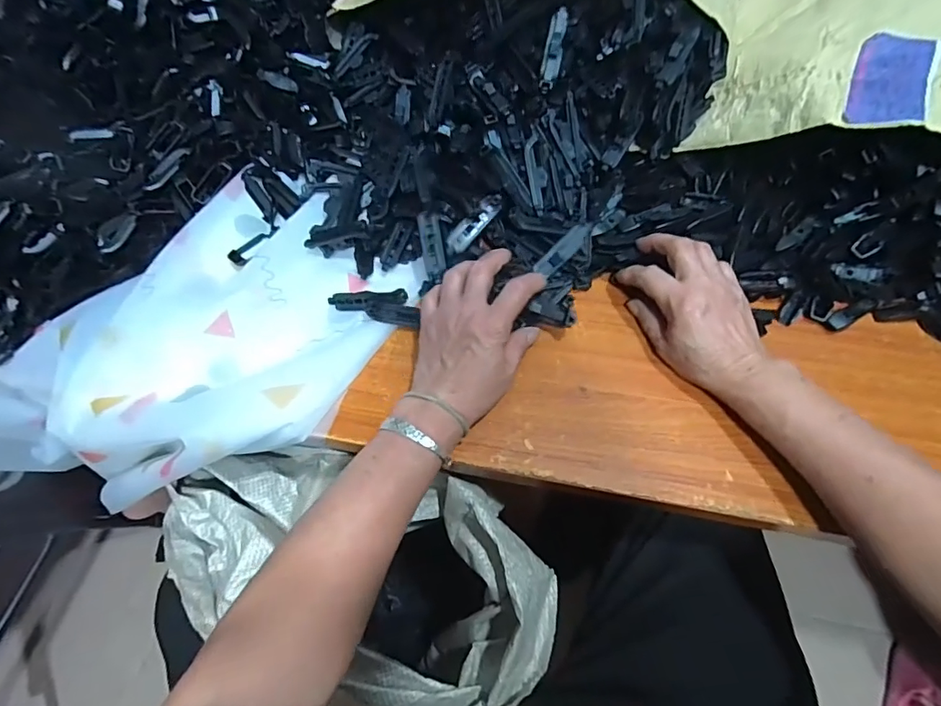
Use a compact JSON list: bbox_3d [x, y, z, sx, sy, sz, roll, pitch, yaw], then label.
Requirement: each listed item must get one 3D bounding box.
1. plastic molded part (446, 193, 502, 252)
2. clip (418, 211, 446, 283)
[{"bbox_3d":[0.005,-0.123,0.450,0.016,0.014,0.066,41,83,22],"label":"plastic molded part"},{"bbox_3d":[-0.036,-0.102,0.454,0.020,0.009,0.063,-9,92,-1],"label":"clip"}]

